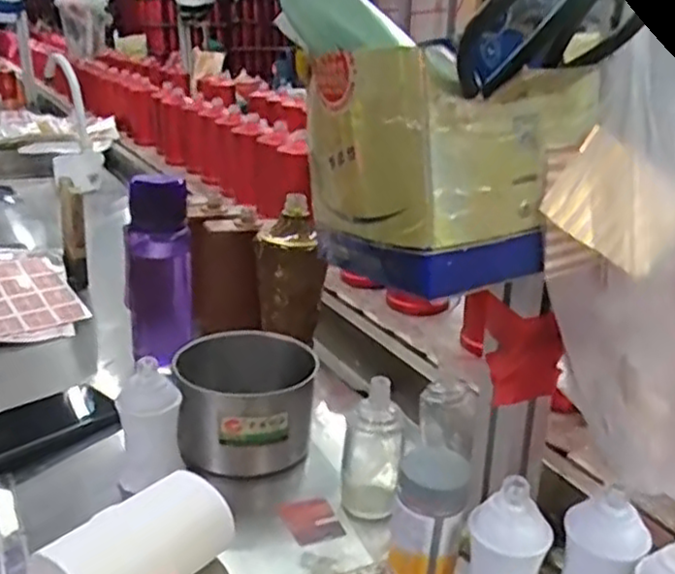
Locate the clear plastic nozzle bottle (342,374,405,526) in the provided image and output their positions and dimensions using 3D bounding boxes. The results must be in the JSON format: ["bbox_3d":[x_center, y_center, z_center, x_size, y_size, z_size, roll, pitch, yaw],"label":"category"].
[{"bbox_3d":[0.030,0.138,0.638,0.049,0.120,0.057,3,23,5],"label":"clear plastic nozzle bottle"}]

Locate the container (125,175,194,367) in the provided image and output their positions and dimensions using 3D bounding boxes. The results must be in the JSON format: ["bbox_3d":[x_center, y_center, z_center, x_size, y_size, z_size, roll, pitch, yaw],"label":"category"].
[{"bbox_3d":[-0.209,-0.019,0.848,0.072,0.211,0.075,-1,23,-5],"label":"container"}]

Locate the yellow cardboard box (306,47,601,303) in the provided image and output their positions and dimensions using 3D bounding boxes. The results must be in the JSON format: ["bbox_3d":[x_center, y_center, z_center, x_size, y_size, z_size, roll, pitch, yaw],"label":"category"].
[{"bbox_3d":[0.059,-0.077,0.443,0.124,0.124,0.137,-17,29,-37],"label":"yellow cardboard box"}]

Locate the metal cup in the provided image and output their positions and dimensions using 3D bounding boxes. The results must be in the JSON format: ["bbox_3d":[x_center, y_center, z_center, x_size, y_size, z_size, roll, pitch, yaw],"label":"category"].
[{"bbox_3d":[-0.090,0.113,0.714,0.126,0.091,0.123,1,23,0],"label":"metal cup"}]

